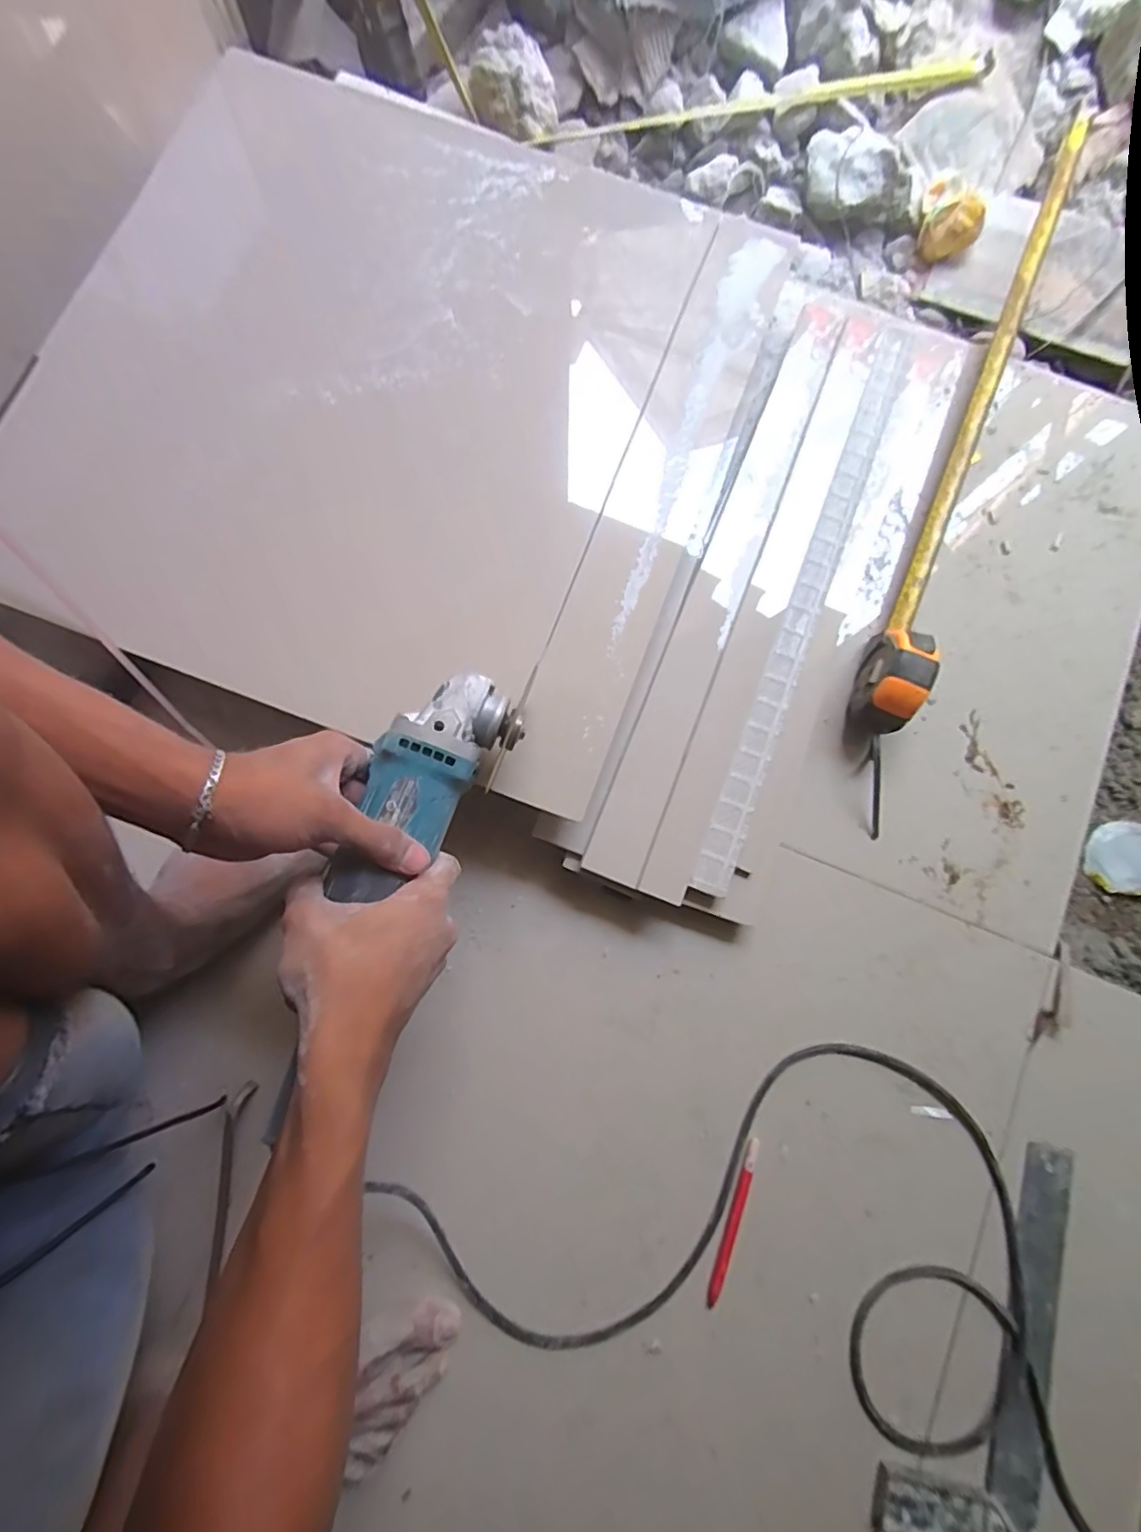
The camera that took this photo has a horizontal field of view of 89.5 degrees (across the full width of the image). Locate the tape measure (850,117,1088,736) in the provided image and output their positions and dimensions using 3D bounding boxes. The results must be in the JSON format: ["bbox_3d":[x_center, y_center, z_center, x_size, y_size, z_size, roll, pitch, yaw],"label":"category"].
[{"bbox_3d":[0.402,-0.322,0.573,0.046,0.077,0.637,24,81,4],"label":"tape measure"}]

